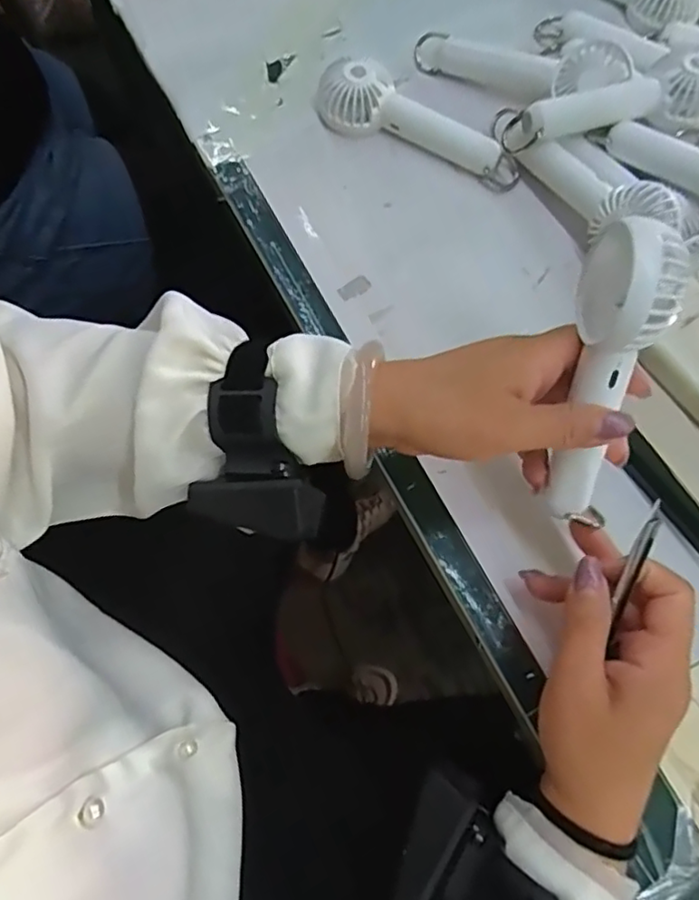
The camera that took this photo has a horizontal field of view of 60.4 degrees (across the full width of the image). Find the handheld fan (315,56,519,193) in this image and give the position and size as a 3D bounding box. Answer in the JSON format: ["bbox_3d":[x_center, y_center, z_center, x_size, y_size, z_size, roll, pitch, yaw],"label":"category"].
[{"bbox_3d":[0.049,-0.244,0.447,0.165,0.033,0.042,26,72,9],"label":"handheld fan"}]

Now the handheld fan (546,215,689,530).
[{"bbox_3d":[0.125,-0.033,0.297,0.031,0.153,0.047,4,29,2],"label":"handheld fan"}]

